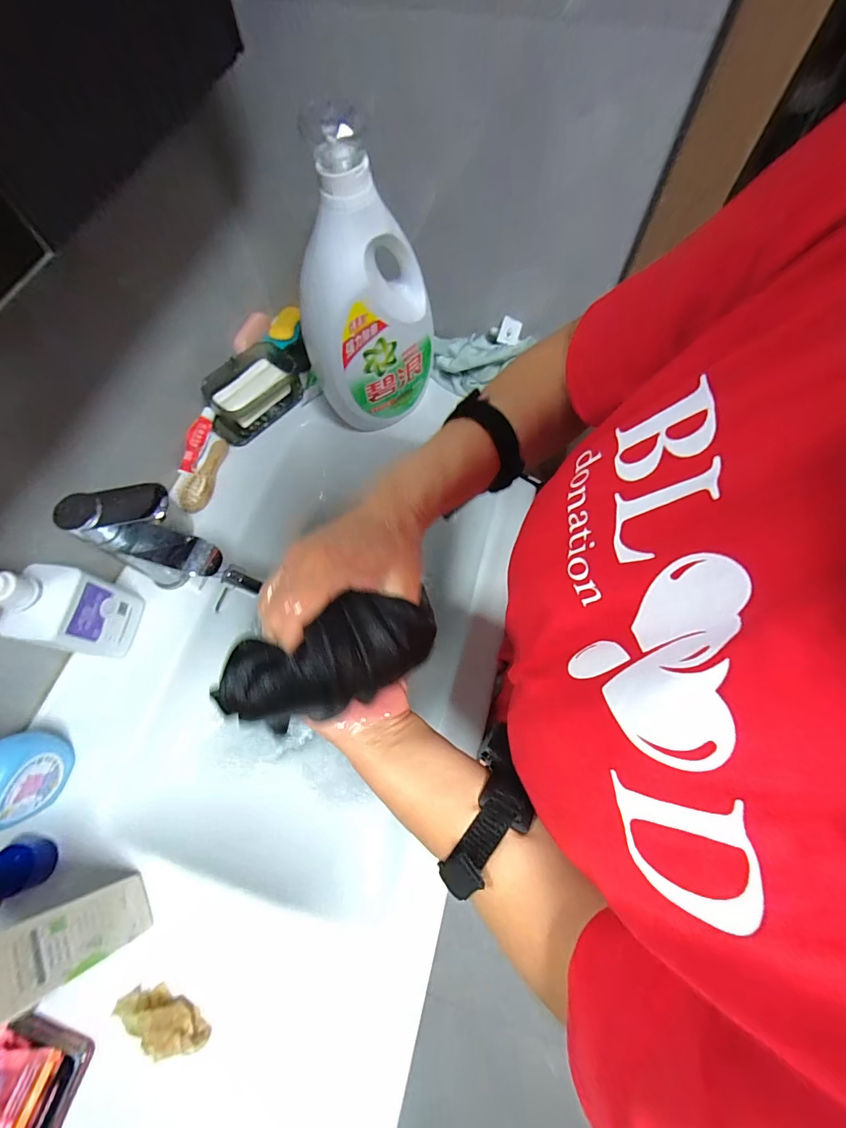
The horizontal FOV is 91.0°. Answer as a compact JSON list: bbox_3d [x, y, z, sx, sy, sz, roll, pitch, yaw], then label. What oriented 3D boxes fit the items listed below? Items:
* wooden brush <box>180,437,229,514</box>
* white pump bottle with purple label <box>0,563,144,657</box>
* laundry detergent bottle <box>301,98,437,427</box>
[{"bbox_3d":[-0.322,-0.133,0.612,0.036,0.019,0.123,3,68,3],"label":"wooden brush"},{"bbox_3d":[-0.381,0.047,0.434,0.045,0.194,0.085,2,67,3],"label":"white pump bottle with purple label"},{"bbox_3d":[-0.067,-0.317,0.512,0.168,0.309,0.101,-17,68,-5],"label":"laundry detergent bottle"}]

